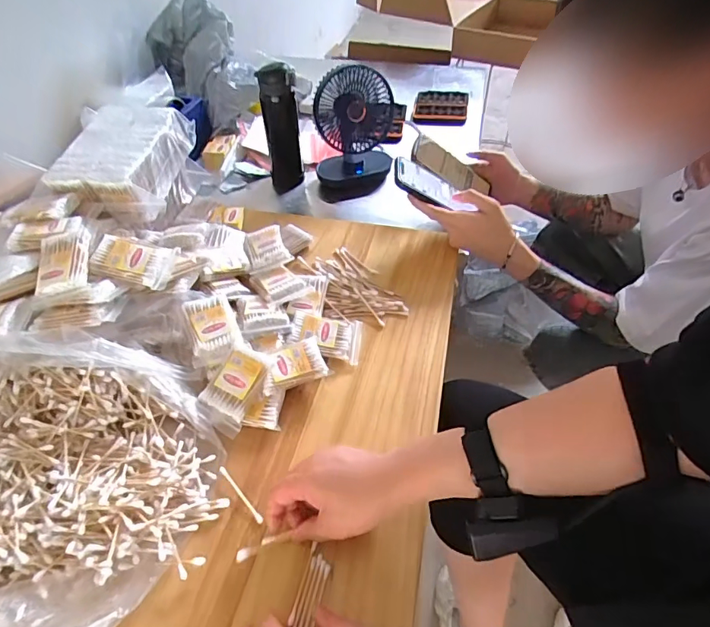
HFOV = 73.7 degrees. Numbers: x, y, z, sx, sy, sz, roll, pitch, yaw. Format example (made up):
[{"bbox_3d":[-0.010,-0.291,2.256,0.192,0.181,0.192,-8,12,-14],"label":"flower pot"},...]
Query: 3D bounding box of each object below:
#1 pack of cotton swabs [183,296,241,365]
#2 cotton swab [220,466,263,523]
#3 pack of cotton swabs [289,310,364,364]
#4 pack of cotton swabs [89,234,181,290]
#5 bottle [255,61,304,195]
[{"bbox_3d":[-0.172,0.016,0.569,0.054,0.025,0.089,-15,49,-11],"label":"pack of cotton swabs"},{"bbox_3d":[-0.114,0.182,0.476,0.006,0.010,0.071,-36,56,-26],"label":"cotton swab"},{"bbox_3d":[-0.036,0.028,0.597,0.088,0.016,0.059,14,52,-1],"label":"pack of cotton swabs"},{"bbox_3d":[-0.258,-0.063,0.552,0.083,0.021,0.060,17,58,-6],"label":"pack of cotton swabs"},{"bbox_3d":[-0.138,-0.344,0.896,0.064,0.237,0.067,-14,49,-10],"label":"bottle"}]

